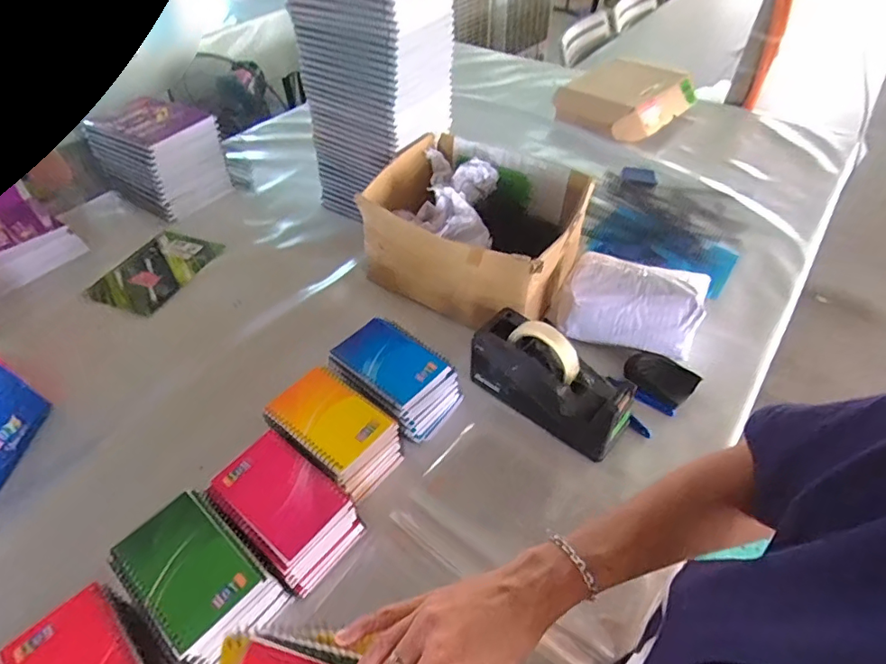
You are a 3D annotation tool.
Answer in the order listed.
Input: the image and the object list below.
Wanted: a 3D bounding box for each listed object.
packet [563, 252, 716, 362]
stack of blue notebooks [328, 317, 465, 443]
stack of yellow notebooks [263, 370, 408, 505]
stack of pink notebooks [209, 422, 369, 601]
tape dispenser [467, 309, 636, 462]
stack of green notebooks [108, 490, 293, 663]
[{"bbox_3d":[0.268,-0.035,0.737,0.181,0.103,0.099,17,49,17],"label":"packet"},{"bbox_3d":[-0.062,0.060,0.670,0.148,0.085,0.109,27,53,24],"label":"stack of blue notebooks"},{"bbox_3d":[-0.128,0.123,0.615,0.140,0.080,0.096,27,53,24],"label":"stack of yellow notebooks"},{"bbox_3d":[-0.169,0.194,0.555,0.138,0.079,0.092,31,54,27],"label":"stack of pink notebooks"},{"bbox_3d":[0.135,0.054,0.651,0.210,0.119,0.080,31,54,27],"label":"tape dispenser"},{"bbox_3d":[-0.233,0.240,0.498,0.139,0.072,0.096,31,55,27],"label":"stack of green notebooks"}]

